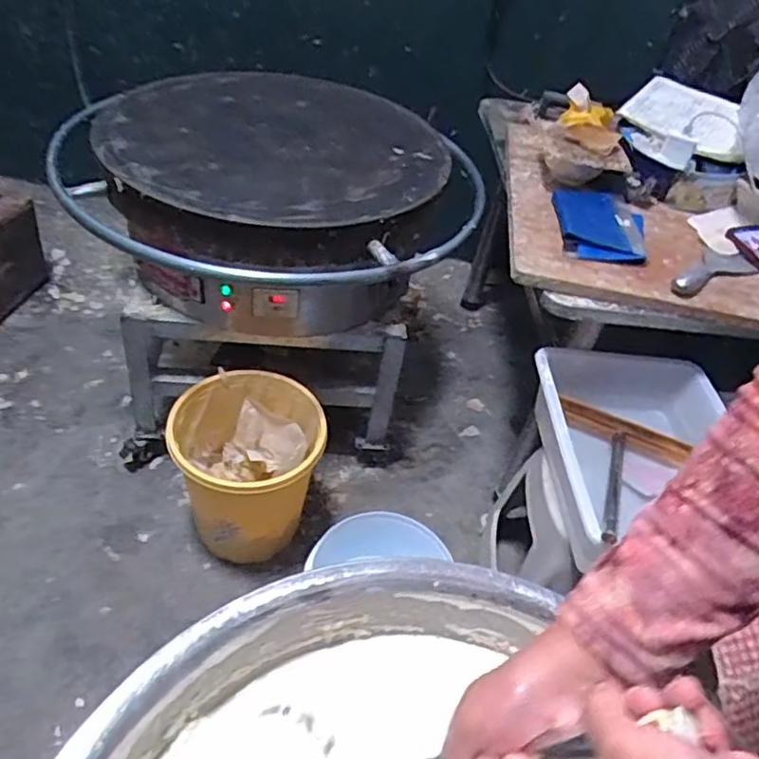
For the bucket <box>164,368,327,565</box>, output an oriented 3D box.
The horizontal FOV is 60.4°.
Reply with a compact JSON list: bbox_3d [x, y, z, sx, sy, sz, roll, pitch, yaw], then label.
[{"bbox_3d":[-0.223,0.161,1.124,0.240,0.270,0.240,6,43,-5],"label":"bucket"}]

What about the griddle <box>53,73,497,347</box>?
[{"bbox_3d":[-0.186,-0.293,1.132,0.656,0.256,0.563,29,47,24],"label":"griddle"}]

